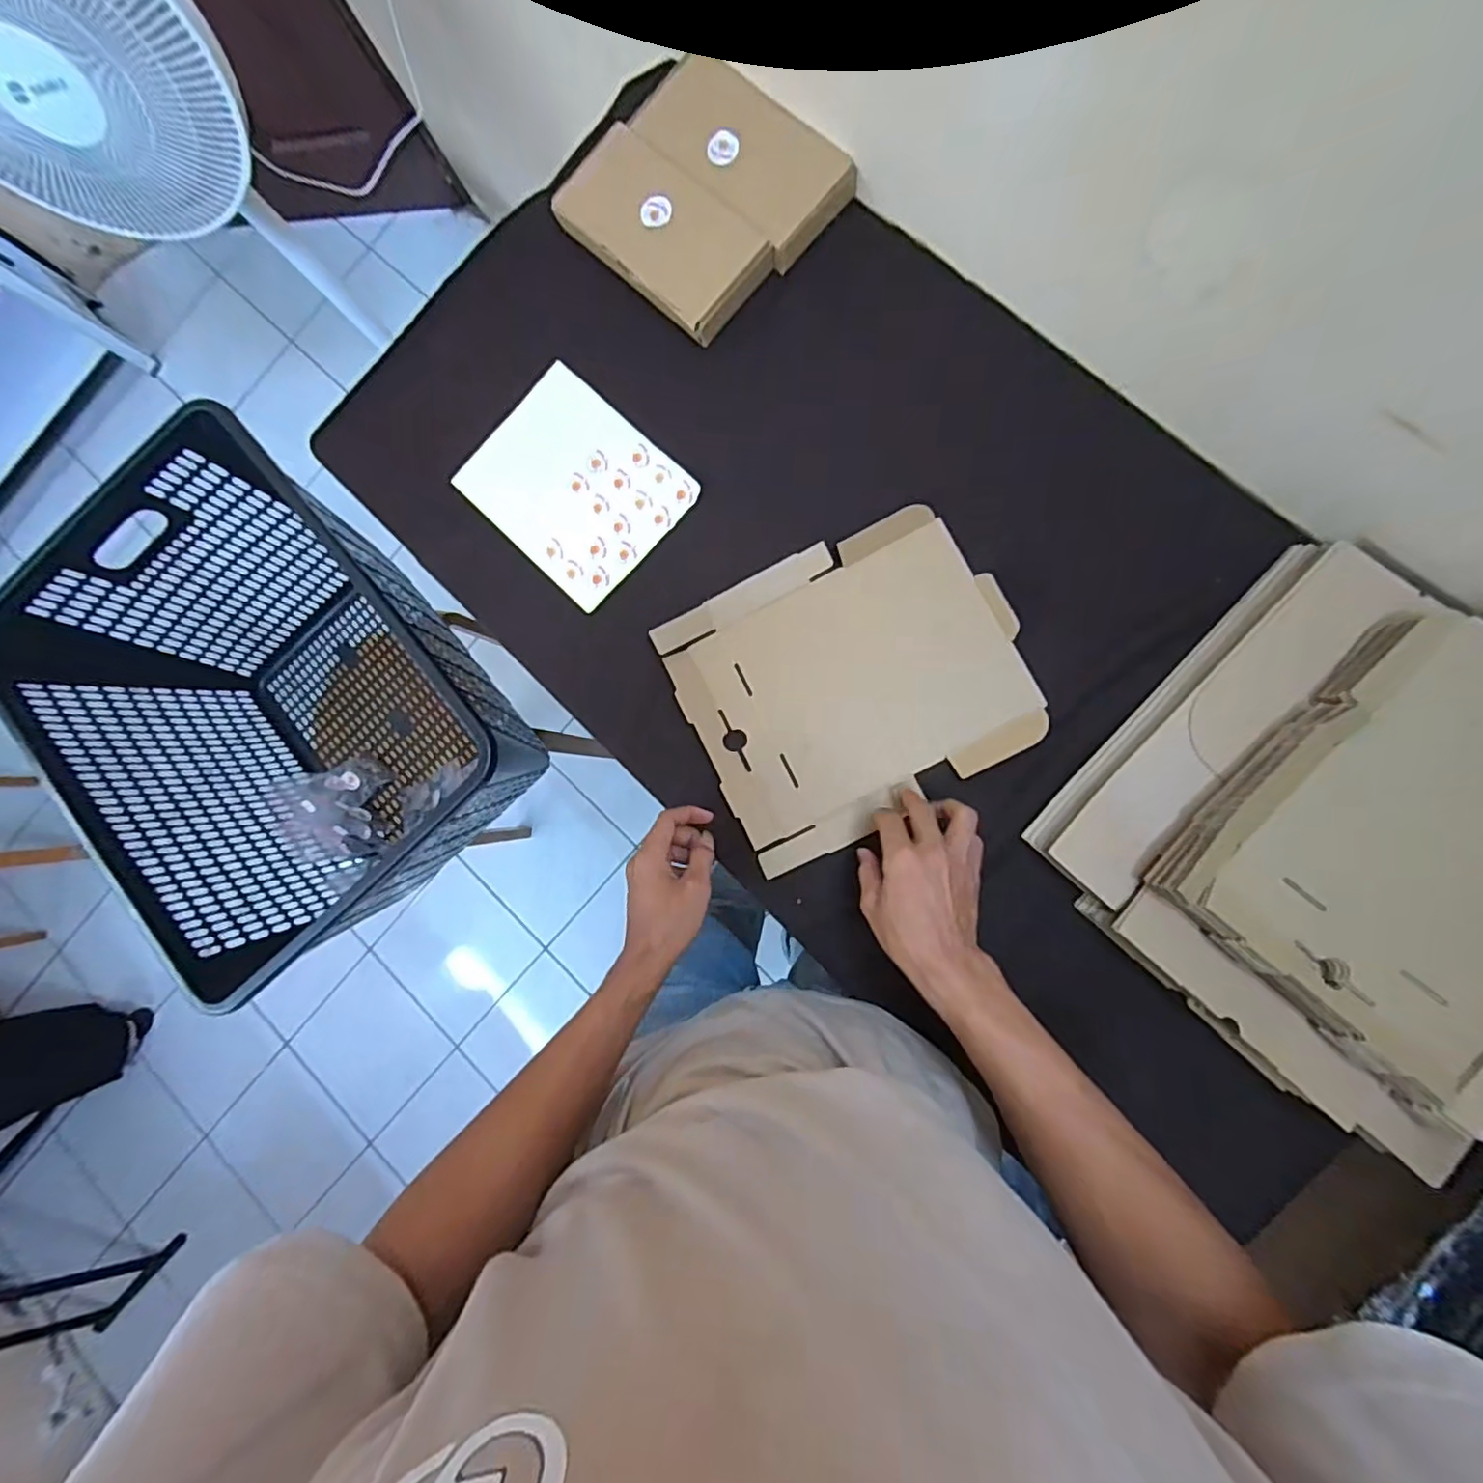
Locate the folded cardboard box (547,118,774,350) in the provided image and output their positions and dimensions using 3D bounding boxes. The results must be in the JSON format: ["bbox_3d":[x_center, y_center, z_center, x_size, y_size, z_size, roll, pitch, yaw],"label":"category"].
[{"bbox_3d":[-0.079,-0.486,0.602,0.208,0.030,0.107,43,93,8],"label":"folded cardboard box"}]

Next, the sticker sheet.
[{"bbox_3d":[-0.164,-0.251,0.621,0.200,0.011,0.162,44,93,8],"label":"sticker sheet"}]

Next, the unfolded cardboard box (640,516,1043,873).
[{"bbox_3d":[0.098,-0.054,0.572,0.286,0.027,0.247,-27,83,6],"label":"unfolded cardboard box"}]

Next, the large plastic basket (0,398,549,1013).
[{"bbox_3d":[-0.564,-0.056,0.829,0.419,0.312,0.518,-39,82,4],"label":"large plastic basket"}]

